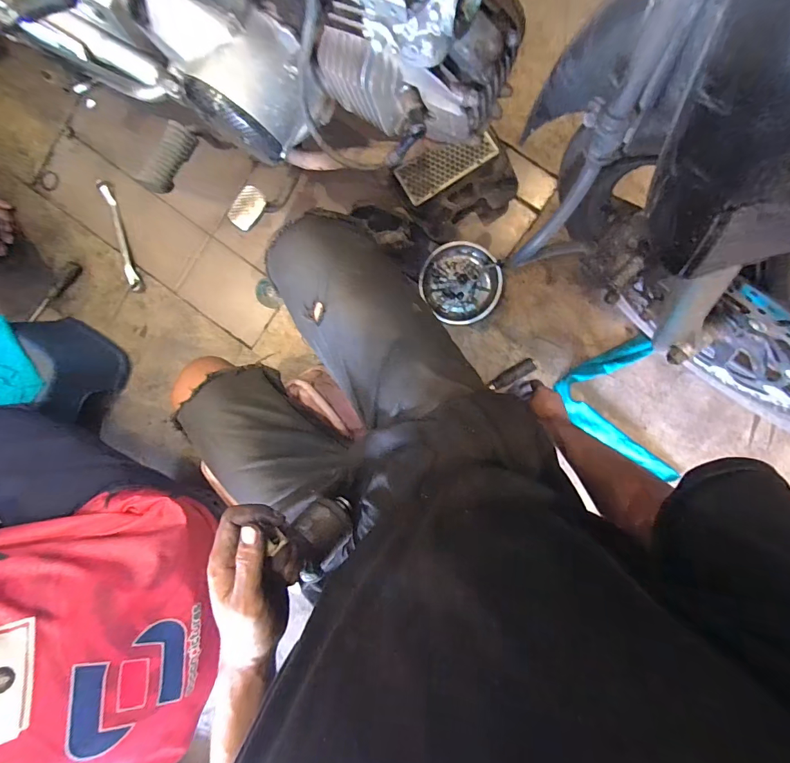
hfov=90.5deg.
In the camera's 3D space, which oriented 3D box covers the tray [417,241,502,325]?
[{"bbox_3d":[0.125,-0.187,0.748,0.142,0.025,0.149,1,96,7],"label":"tray"}]

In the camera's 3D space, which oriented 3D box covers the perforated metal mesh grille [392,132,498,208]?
[{"bbox_3d":[0.095,-0.397,0.715,0.174,0.015,0.073,-30,92,9],"label":"perforated metal mesh grille"}]

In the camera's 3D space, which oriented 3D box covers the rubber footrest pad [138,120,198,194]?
[{"bbox_3d":[-0.287,-0.282,0.499,0.028,0.032,0.087,28,98,-3],"label":"rubber footrest pad"}]

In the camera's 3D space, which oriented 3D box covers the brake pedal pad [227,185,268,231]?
[{"bbox_3d":[-0.194,-0.228,0.516,0.035,0.011,0.053,35,97,-4],"label":"brake pedal pad"}]

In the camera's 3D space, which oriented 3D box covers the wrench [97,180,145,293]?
[{"bbox_3d":[-0.568,-0.297,0.808,0.033,0.008,0.233,-16,94,8],"label":"wrench"}]

